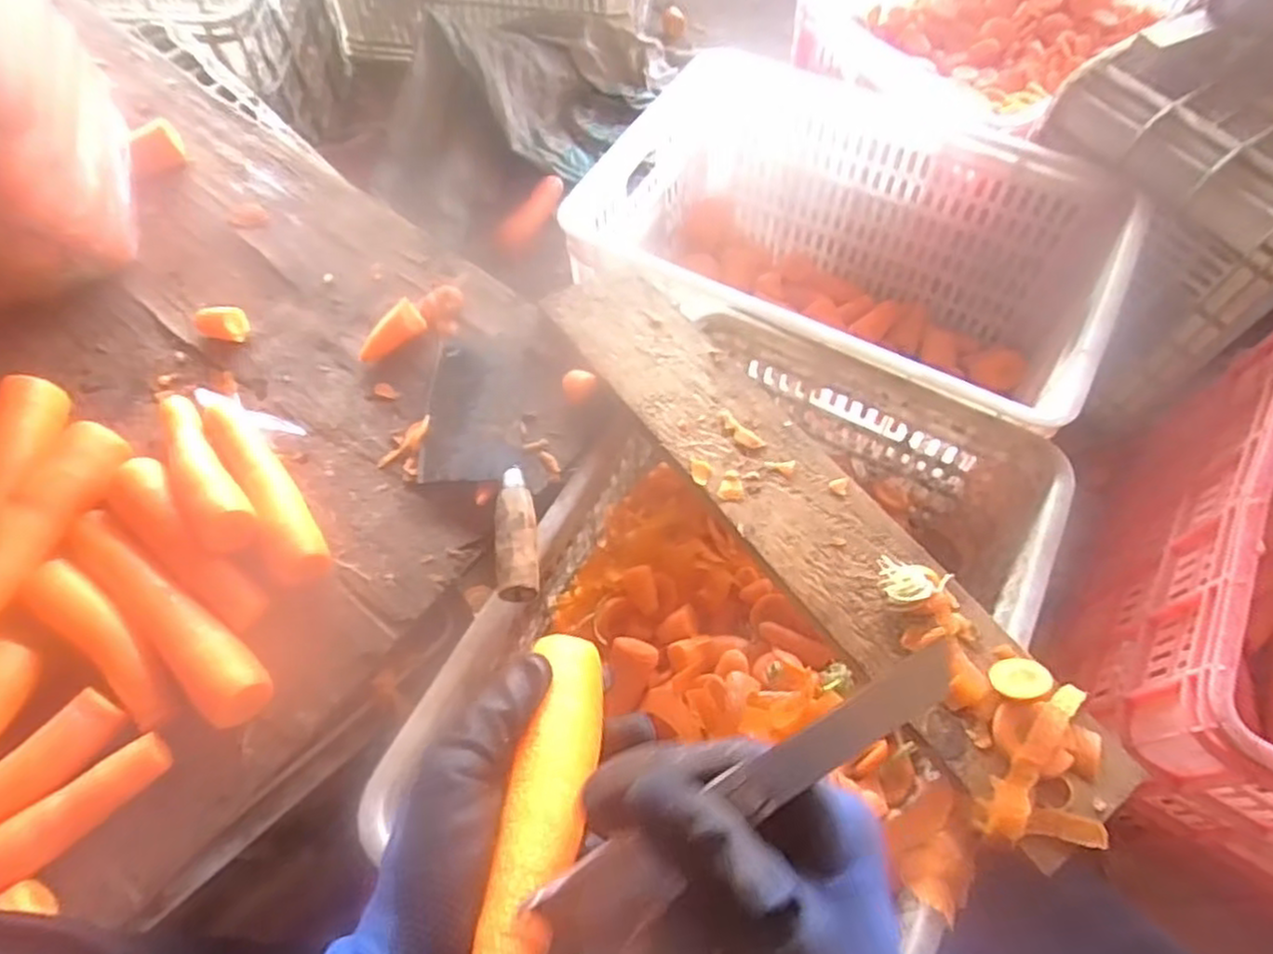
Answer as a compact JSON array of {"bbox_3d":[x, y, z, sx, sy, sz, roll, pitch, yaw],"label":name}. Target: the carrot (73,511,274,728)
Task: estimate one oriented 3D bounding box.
[{"bbox_3d":[-0.320,0.094,0.508,0.192,0.032,0.039,38,67,17],"label":"carrot"}]

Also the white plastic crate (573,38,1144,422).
[{"bbox_3d":[0.214,-0.218,0.870,0.532,0.285,0.406,32,66,15],"label":"white plastic crate"}]

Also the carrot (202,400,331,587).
[{"bbox_3d":[-0.279,0.007,0.561,0.038,0.042,0.182,-30,67,-16],"label":"carrot"}]

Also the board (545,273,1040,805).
[{"bbox_3d":[0.108,-0.001,0.581,0.106,0.023,0.489,-33,68,-17],"label":"board"}]

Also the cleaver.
[{"bbox_3d":[-0.116,-0.018,0.588,0.110,0.031,0.240,0,62,-1],"label":"cleaver"}]

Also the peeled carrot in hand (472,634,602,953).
[{"bbox_3d":[-0.035,0.126,0.307,0.031,0.025,0.149,8,35,3],"label":"peeled carrot in hand"}]

